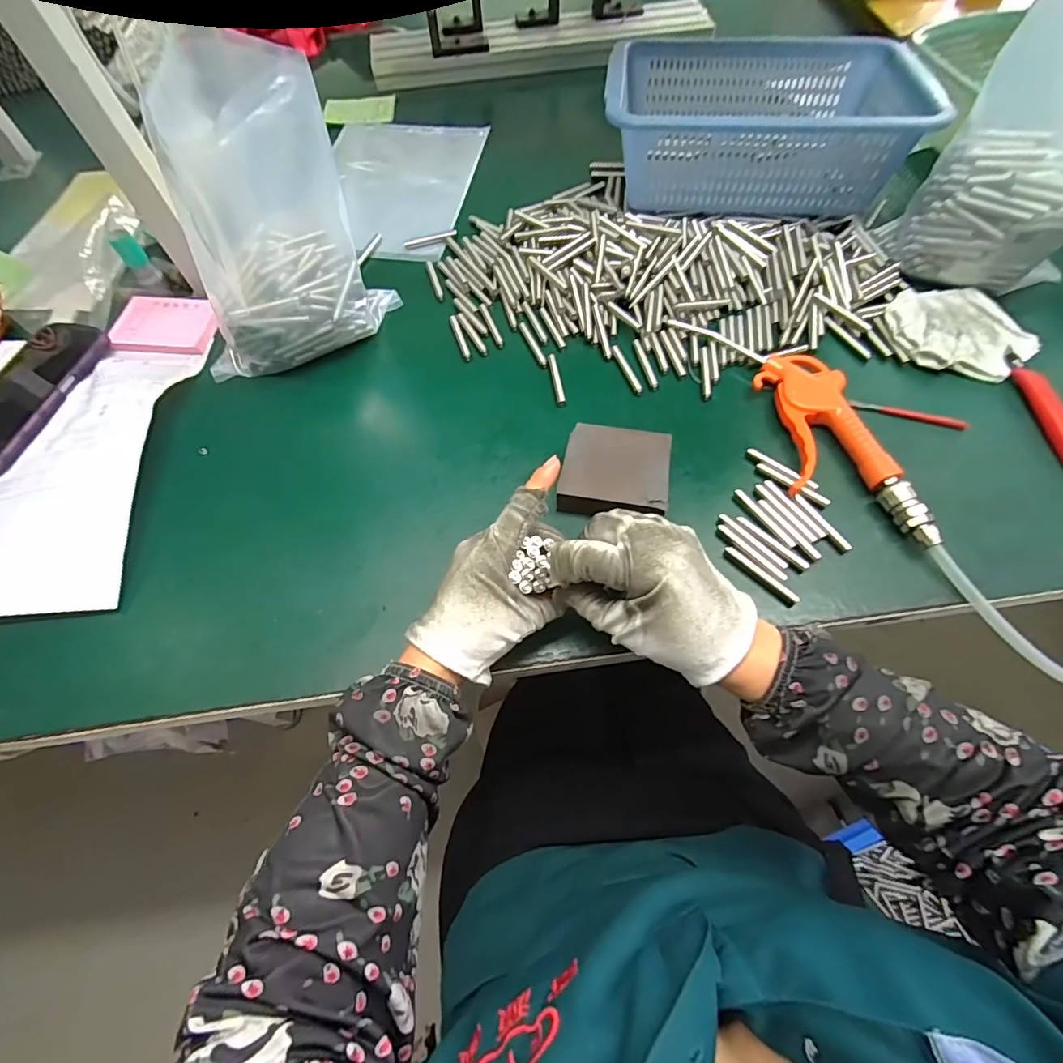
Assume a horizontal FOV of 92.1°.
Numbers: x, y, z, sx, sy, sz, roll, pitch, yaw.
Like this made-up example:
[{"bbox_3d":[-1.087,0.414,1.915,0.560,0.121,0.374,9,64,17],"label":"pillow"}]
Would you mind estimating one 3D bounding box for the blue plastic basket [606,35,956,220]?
[{"bbox_3d":[0.235,-0.438,0.542,0.293,0.089,0.212,9,62,9],"label":"blue plastic basket"}]

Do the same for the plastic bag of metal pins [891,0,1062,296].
[{"bbox_3d":[0.408,-0.303,0.403,0.133,0.196,0.084,34,69,20],"label":"plastic bag of metal pins"}]

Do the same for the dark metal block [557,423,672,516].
[{"bbox_3d":[0.065,-0.044,0.397,0.079,0.023,0.073,8,62,8],"label":"dark metal block"}]

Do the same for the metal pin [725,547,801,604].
[{"bbox_3d":[0.162,0.030,0.362,0.007,0.007,0.057,-39,66,-16],"label":"metal pin"}]

